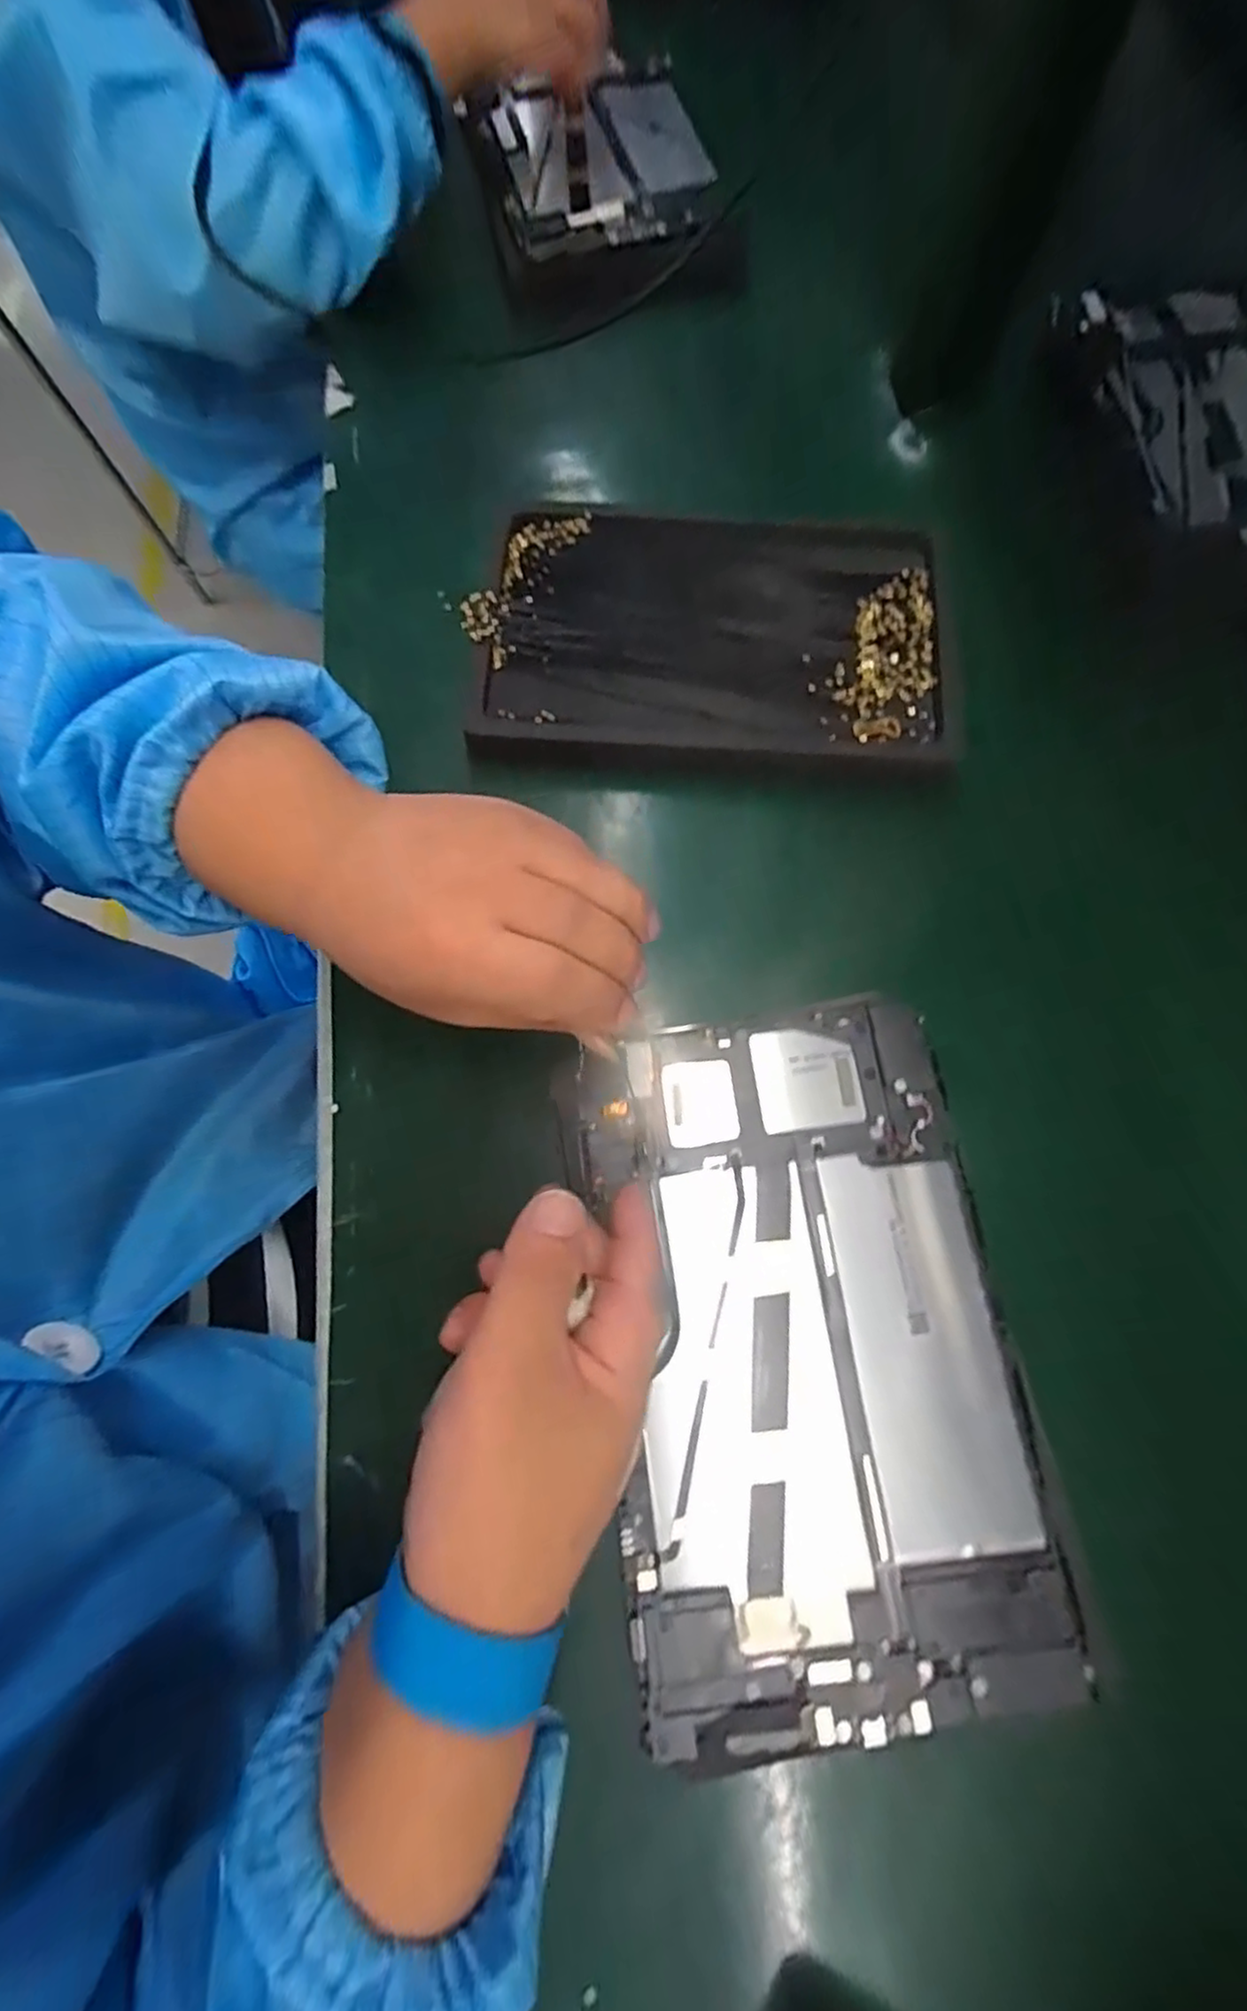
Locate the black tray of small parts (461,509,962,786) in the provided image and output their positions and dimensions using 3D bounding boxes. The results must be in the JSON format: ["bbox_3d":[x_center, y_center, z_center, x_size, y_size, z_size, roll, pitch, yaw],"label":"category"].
[{"bbox_3d":[0.046,-0.193,0.371,0.243,0.028,0.151,0,72,1],"label":"black tray of small parts"}]

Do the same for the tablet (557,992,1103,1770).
[{"bbox_3d":[0.065,0.120,0.259,0.148,0.009,0.238,-9,72,-2],"label":"tablet"}]

